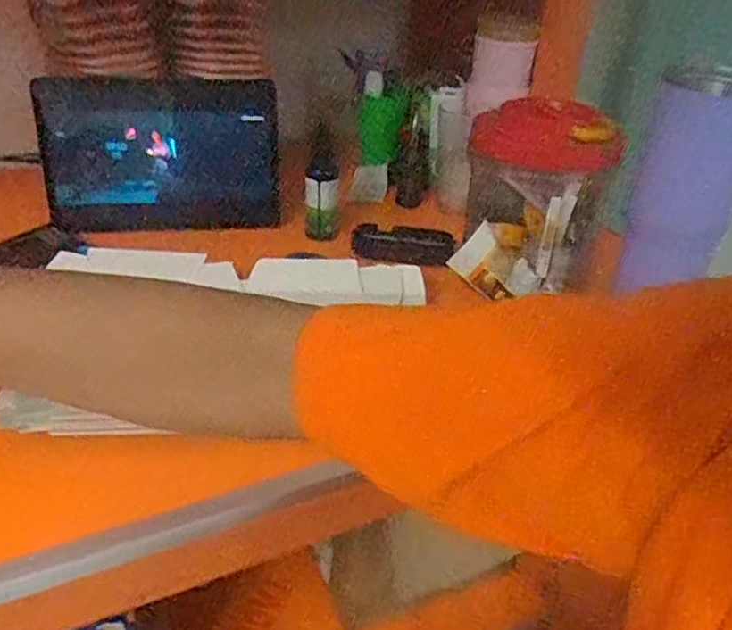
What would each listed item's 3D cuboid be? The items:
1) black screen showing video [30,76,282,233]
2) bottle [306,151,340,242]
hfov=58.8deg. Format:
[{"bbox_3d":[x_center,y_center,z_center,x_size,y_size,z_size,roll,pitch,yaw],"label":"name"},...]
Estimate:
[{"bbox_3d":[-0.227,-0.176,0.723,0.254,0.164,0.016,-1,27,-4],"label":"black screen showing video"},{"bbox_3d":[-0.049,-0.133,0.733,0.037,0.078,0.045,0,32,-6],"label":"bottle"}]

